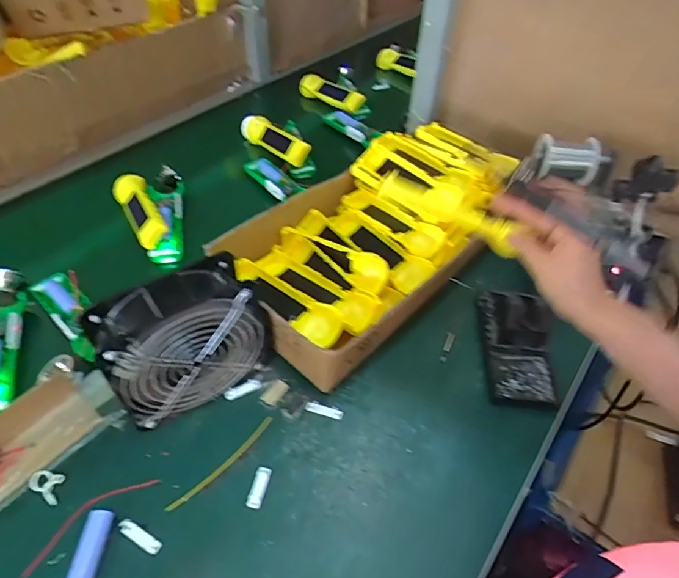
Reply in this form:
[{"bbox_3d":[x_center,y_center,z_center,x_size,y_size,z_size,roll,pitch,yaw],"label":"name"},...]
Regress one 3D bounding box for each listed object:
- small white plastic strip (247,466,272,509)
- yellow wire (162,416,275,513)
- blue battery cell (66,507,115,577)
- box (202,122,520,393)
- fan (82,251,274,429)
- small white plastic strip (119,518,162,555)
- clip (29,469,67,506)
[{"bbox_3d":[-0.076,0.188,0.431,0.014,0.004,0.037,11,48,8],"label":"small white plastic strip"},{"bbox_3d":[-0.113,0.169,0.446,0.012,0.004,0.125,35,56,26],"label":"yellow wire"},{"bbox_3d":[-0.210,0.224,0.385,0.021,0.016,0.066,2,47,0],"label":"blue battery cell"},{"bbox_3d":[0.047,-0.077,0.608,0.213,0.090,0.410,32,54,25],"label":"box"},{"bbox_3d":[-0.146,0.052,0.452,0.153,0.146,0.061,-27,53,-24],"label":"fan"},{"bbox_3d":[-0.175,0.216,0.398,0.044,0.004,0.012,23,50,18],"label":"small white plastic strip"},{"bbox_3d":[-0.270,0.181,0.423,0.038,0.004,0.023,24,51,20],"label":"clip"}]

